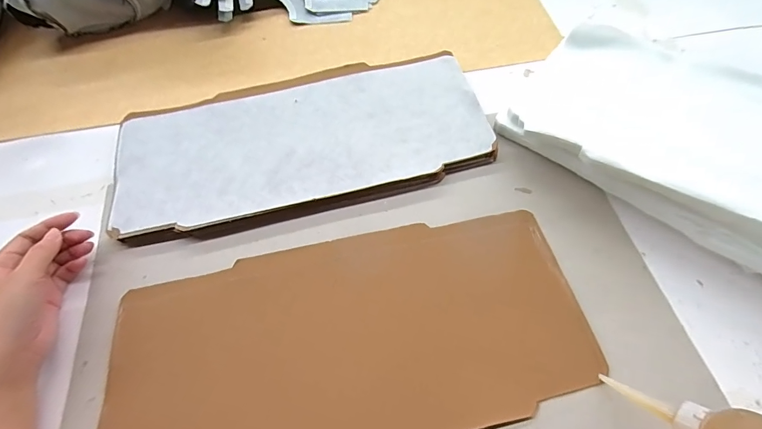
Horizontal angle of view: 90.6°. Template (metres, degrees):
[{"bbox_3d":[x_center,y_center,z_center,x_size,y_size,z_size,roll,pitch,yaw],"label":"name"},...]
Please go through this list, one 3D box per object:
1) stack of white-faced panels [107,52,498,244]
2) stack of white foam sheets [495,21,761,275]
[{"bbox_3d":[-0.093,-0.091,0.451,0.424,0.024,0.191,-13,61,-5],"label":"stack of white-faced panels"},{"bbox_3d":[0.357,-0.046,0.380,0.431,0.077,0.196,35,67,20],"label":"stack of white foam sheets"}]

